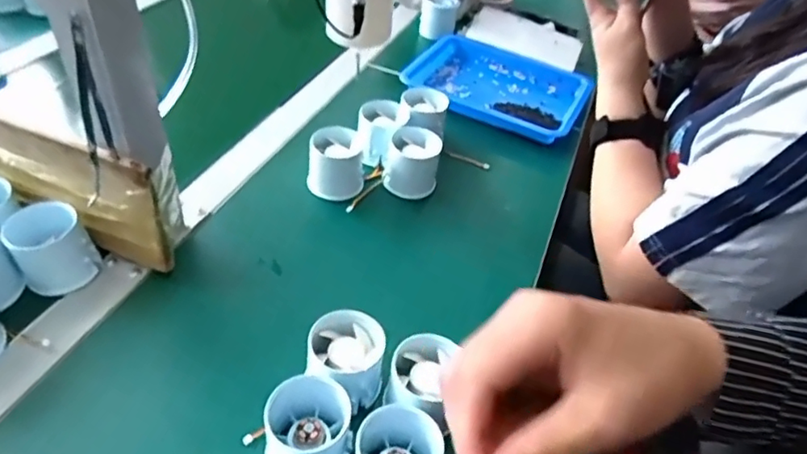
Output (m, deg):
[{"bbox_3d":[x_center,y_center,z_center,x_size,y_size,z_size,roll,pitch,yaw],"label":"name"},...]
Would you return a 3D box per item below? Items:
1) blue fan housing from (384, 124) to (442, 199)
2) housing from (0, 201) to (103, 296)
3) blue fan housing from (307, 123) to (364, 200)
[{"bbox_3d":[0.009,-0.063,0.575,0.051,0.060,0.054,7,43,-1],"label":"blue fan housing"},{"bbox_3d":[-0.280,0.016,0.452,0.058,0.051,0.053,36,51,27],"label":"housing"},{"bbox_3d":[-0.067,-0.061,0.563,0.052,0.057,0.052,4,43,-4],"label":"blue fan housing"}]

